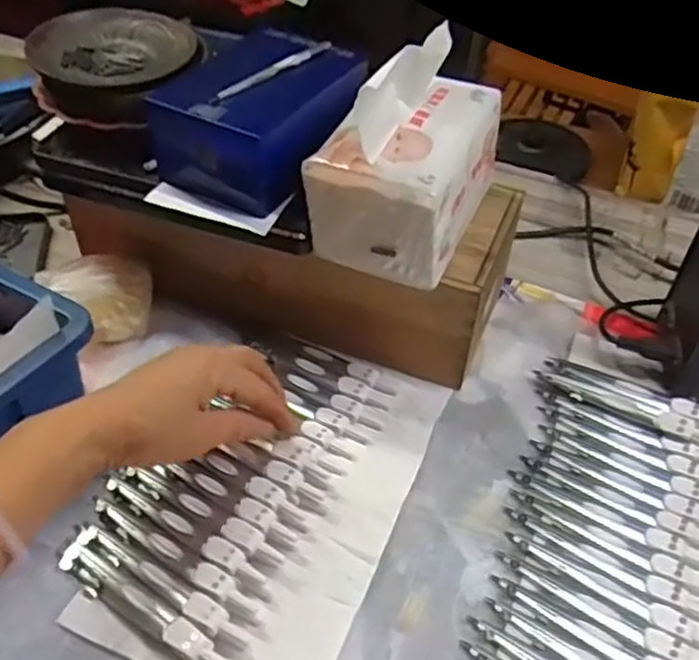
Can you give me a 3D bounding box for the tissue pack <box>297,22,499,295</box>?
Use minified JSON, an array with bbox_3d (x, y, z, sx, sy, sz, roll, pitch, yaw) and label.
[{"bbox_3d":[0.040,-0.117,0.474,0.091,0.115,0.127,18,47,17],"label":"tissue pack"}]

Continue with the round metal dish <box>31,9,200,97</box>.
[{"bbox_3d":[-0.169,-0.206,0.530,0.115,0.021,0.101,0,44,0],"label":"round metal dish"}]

